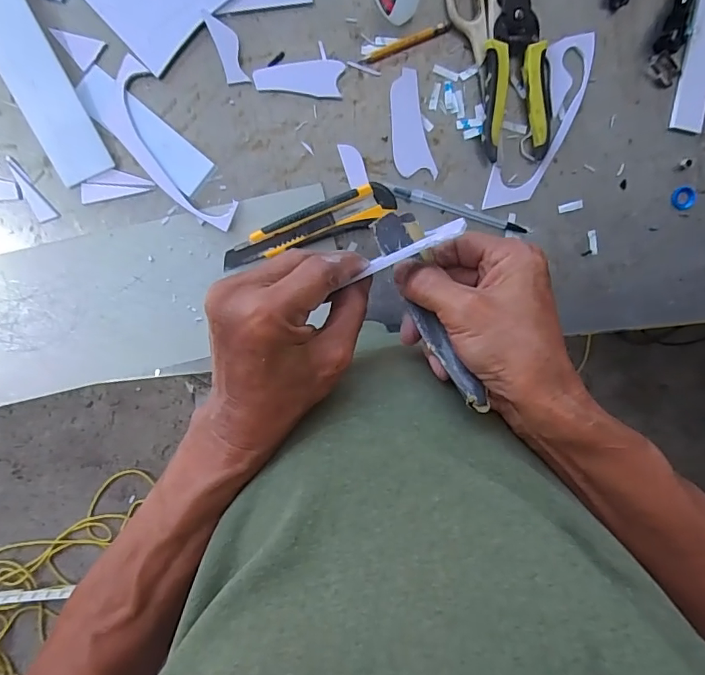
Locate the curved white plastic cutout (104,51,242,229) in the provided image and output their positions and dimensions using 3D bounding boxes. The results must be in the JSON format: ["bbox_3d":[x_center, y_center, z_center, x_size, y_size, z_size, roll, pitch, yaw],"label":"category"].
[{"bbox_3d":[-0.169,-0.169,0.438,0.055,0.005,0.167,-36,99,2],"label":"curved white plastic cutout"}]

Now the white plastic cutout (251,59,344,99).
[{"bbox_3d":[-0.049,-0.240,0.440,0.080,0.004,0.032,0,98,-4],"label":"white plastic cutout"}]

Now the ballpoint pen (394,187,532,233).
[{"bbox_3d":[0.109,-0.125,0.467,0.141,0.006,0.011,15,97,-6],"label":"ballpoint pen"}]

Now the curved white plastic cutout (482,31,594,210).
[{"bbox_3d":[0.183,-0.205,0.460,0.050,0.006,0.178,23,96,-7],"label":"curved white plastic cutout"}]

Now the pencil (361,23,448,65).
[{"bbox_3d":[0.049,-0.271,0.438,0.088,0.007,0.009,-23,99,0],"label":"pencil"}]

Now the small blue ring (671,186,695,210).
[{"bbox_3d":[0.336,-0.141,0.484,0.023,0.004,0.024,-1,98,-4],"label":"small blue ring"}]

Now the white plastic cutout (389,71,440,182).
[{"bbox_3d":[0.054,-0.202,0.453,0.036,0.004,0.096,-11,99,-2],"label":"white plastic cutout"}]

